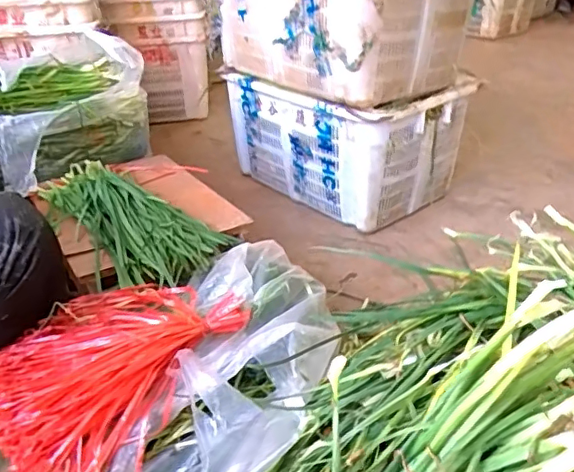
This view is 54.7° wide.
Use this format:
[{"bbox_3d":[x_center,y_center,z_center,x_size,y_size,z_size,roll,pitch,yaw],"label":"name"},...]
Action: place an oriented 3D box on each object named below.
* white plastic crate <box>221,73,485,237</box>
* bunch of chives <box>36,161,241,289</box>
[{"bbox_3d":[0.180,-0.312,1.753,0.455,0.377,0.591,-28,41,-34],"label":"white plastic crate"},{"bbox_3d":[-0.307,-0.051,1.076,0.199,0.051,0.441,-27,40,-33],"label":"bunch of chives"}]

